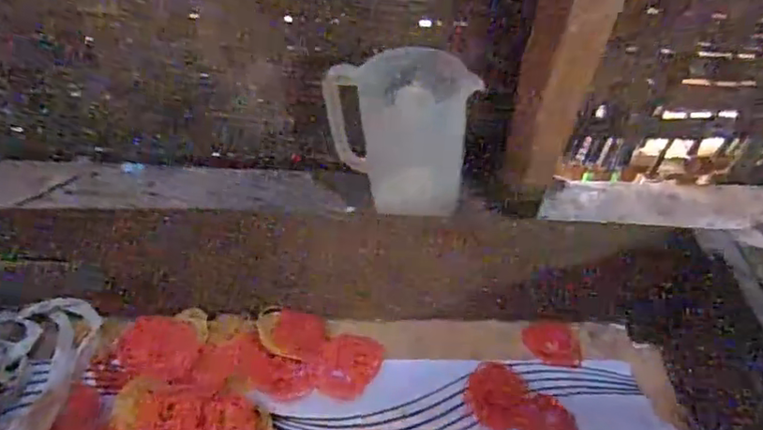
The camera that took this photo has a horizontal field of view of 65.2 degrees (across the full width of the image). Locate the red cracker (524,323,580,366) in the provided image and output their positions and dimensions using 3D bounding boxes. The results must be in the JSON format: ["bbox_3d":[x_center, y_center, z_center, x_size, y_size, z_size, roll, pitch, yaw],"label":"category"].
[{"bbox_3d":[0.205,0.154,0.715,0.066,0.005,0.050,1,87,7],"label":"red cracker"}]

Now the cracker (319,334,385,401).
[{"bbox_3d":[-0.036,0.171,0.676,0.063,0.006,0.074,20,62,1],"label":"cracker"}]

